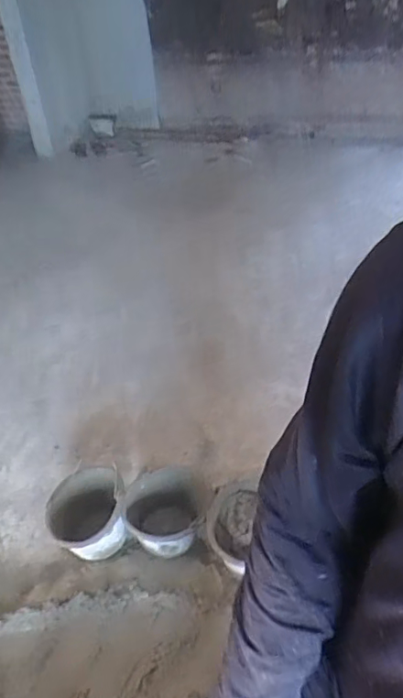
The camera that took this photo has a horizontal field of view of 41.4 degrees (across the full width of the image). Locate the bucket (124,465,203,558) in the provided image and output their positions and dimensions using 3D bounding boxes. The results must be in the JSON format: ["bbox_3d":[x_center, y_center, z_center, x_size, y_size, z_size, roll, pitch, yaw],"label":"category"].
[{"bbox_3d":[-0.096,0.471,1.519,0.232,0.156,0.234,-9,38,-6],"label":"bucket"}]

